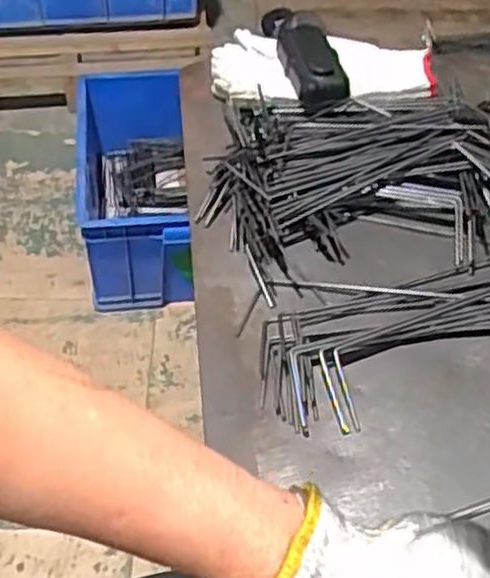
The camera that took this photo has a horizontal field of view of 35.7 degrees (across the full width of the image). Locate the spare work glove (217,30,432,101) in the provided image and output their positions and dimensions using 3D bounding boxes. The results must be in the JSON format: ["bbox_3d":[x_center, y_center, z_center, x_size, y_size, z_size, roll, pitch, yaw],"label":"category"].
[{"bbox_3d":[0.076,-0.212,0.736,0.215,0.028,0.117,11,46,9],"label":"spare work glove"}]

